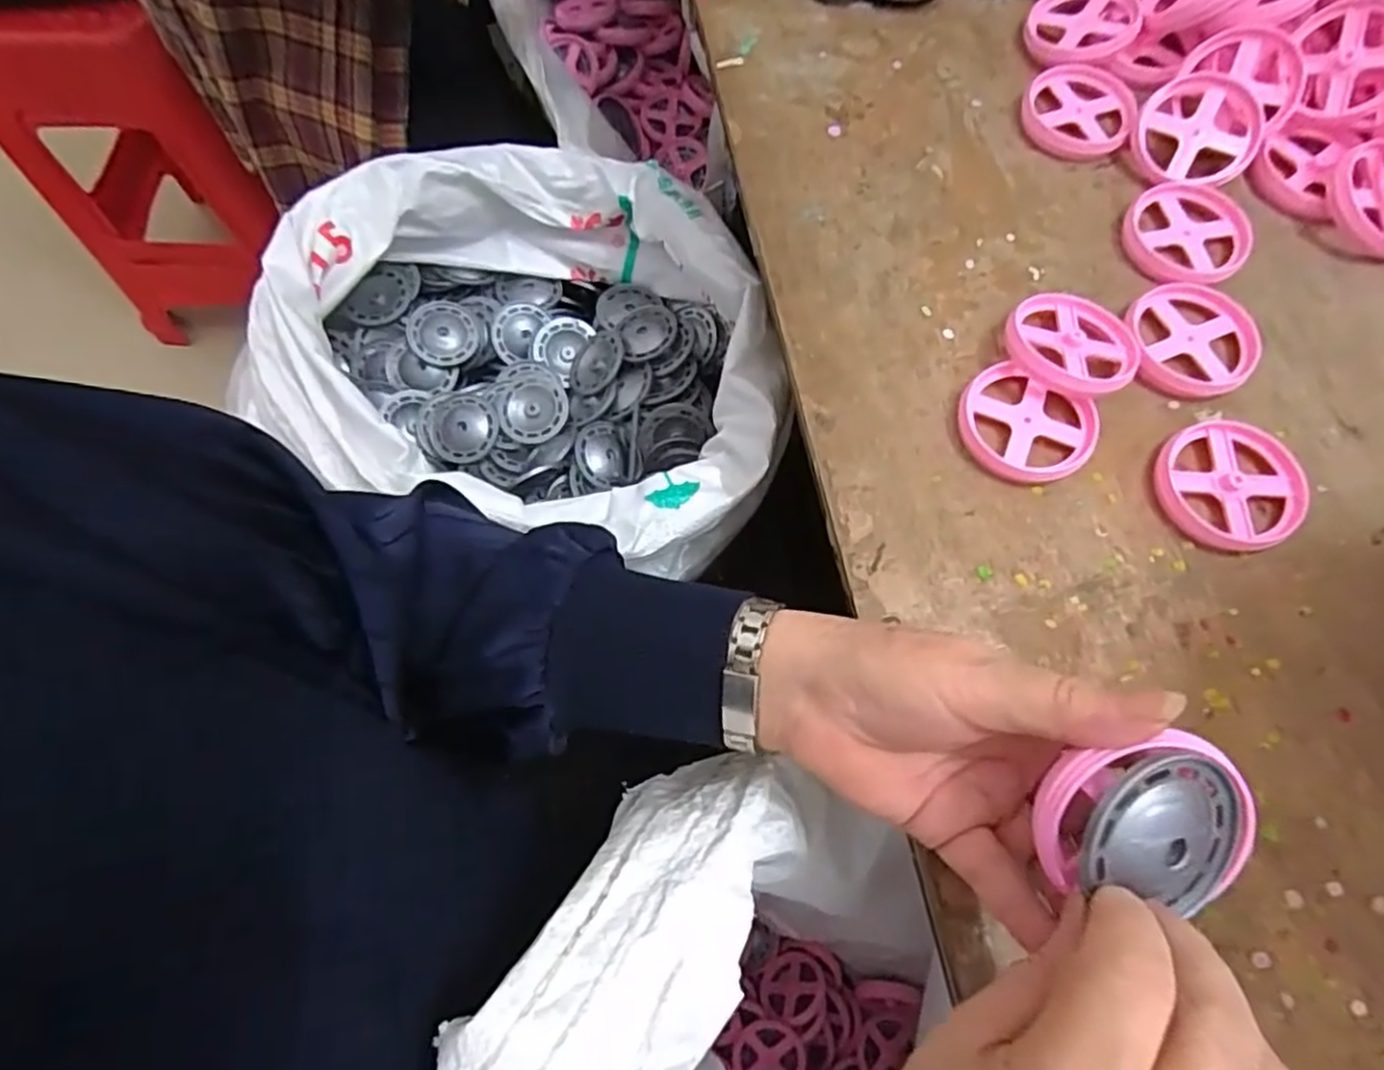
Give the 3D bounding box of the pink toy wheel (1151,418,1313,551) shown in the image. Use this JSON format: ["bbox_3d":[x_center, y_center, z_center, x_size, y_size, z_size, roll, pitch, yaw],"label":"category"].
[{"bbox_3d":[0.256,-0.024,0.342,0.067,0.009,0.063,-1,69,2],"label":"pink toy wheel"}]

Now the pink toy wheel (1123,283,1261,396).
[{"bbox_3d":[0.259,-0.105,0.373,0.062,0.014,0.070,17,71,8],"label":"pink toy wheel"}]

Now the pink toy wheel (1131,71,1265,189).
[{"bbox_3d":[0.289,-0.229,0.407,0.071,0.008,0.066,-1,82,10],"label":"pink toy wheel"}]

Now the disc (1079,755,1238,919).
[{"bbox_3d":[0.145,0.089,0.216,0.052,0.006,0.044,20,93,-17],"label":"disc"}]

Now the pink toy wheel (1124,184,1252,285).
[{"bbox_3d":[0.276,-0.168,0.398,0.063,0.008,0.065,-1,69,2],"label":"pink toy wheel"}]

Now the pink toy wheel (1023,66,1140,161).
[{"bbox_3d":[0.231,-0.253,0.426,0.064,0.009,0.061,13,70,7],"label":"pink toy wheel"}]

